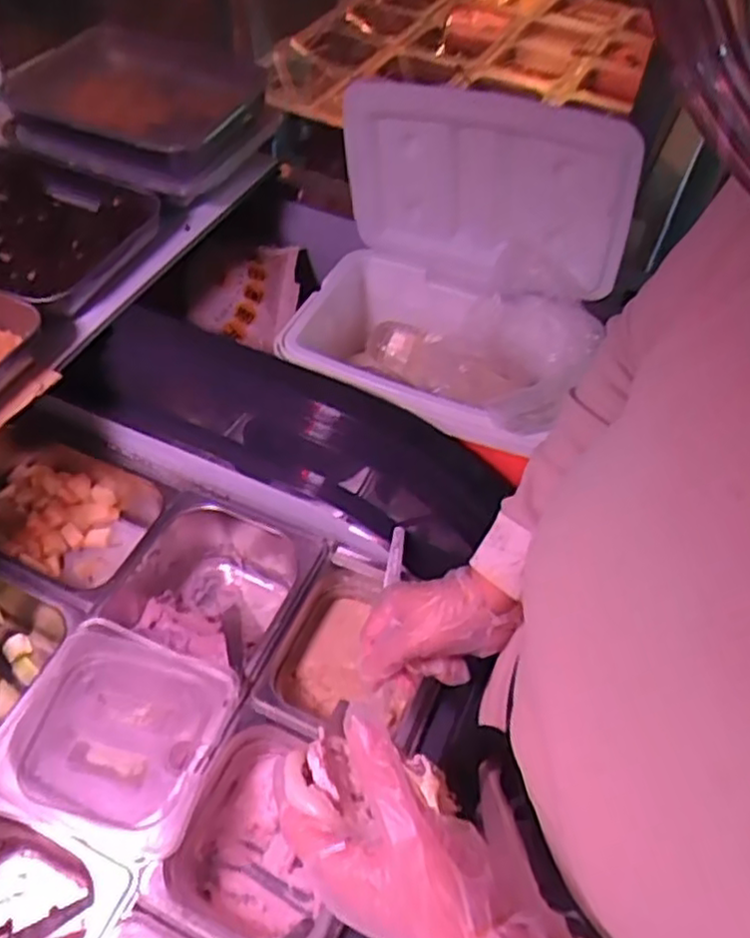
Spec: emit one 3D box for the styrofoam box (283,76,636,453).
[{"bbox_3d":[0.079,-0.183,0.754,0.331,0.295,0.264,17,53,10],"label":"styrofoam box"}]

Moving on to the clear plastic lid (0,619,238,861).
[{"bbox_3d":[-0.230,0.227,0.630,0.181,0.029,0.168,16,53,9],"label":"clear plastic lid"}]

